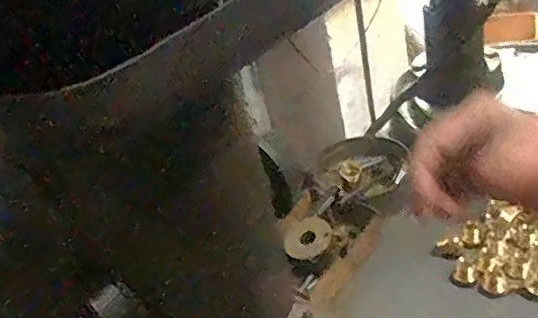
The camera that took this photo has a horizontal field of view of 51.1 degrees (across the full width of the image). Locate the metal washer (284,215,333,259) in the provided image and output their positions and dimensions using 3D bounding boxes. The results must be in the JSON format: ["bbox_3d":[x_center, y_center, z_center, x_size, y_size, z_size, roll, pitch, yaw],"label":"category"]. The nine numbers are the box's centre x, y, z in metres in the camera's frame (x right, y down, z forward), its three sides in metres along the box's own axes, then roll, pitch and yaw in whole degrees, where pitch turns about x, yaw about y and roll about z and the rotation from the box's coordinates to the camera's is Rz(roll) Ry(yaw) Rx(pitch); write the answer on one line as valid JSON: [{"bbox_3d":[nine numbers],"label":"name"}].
[{"bbox_3d":[0.052,0.102,0.726,0.062,0.009,0.057,-12,48,14],"label":"metal washer"}]

